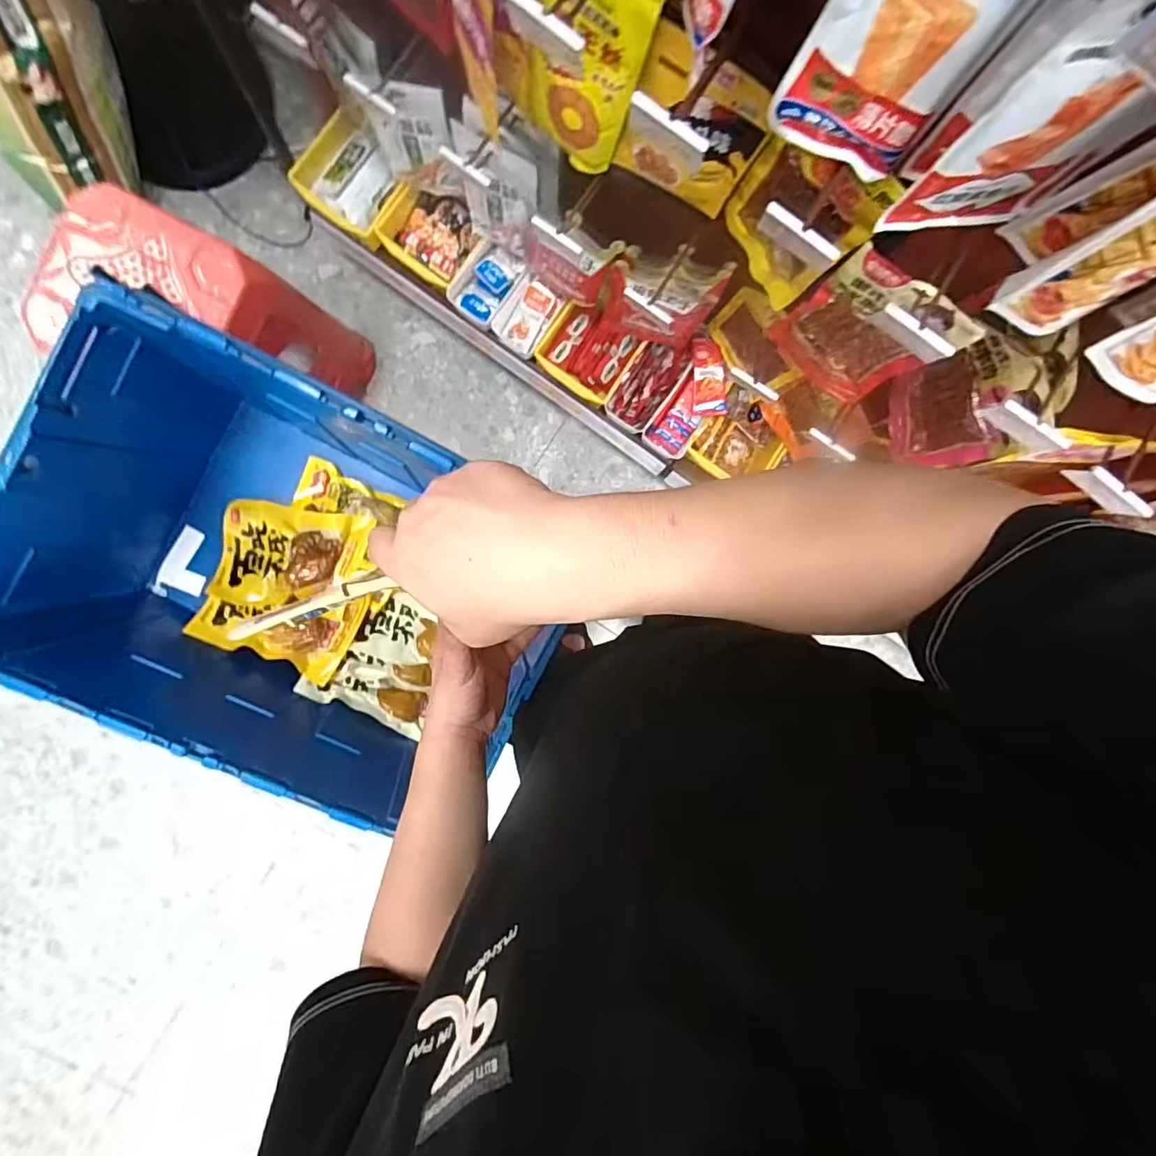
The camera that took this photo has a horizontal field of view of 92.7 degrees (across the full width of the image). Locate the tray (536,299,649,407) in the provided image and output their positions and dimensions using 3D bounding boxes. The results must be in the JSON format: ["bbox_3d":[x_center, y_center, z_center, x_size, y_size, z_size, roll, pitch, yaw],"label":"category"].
[{"bbox_3d":[0.017,-0.467,1.148,0.186,0.063,0.157,32,91,-8],"label":"tray"}]

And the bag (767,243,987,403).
[{"bbox_3d":[0.361,-0.317,0.734,0.052,0.306,0.173,-41,97,-1],"label":"bag"}]

